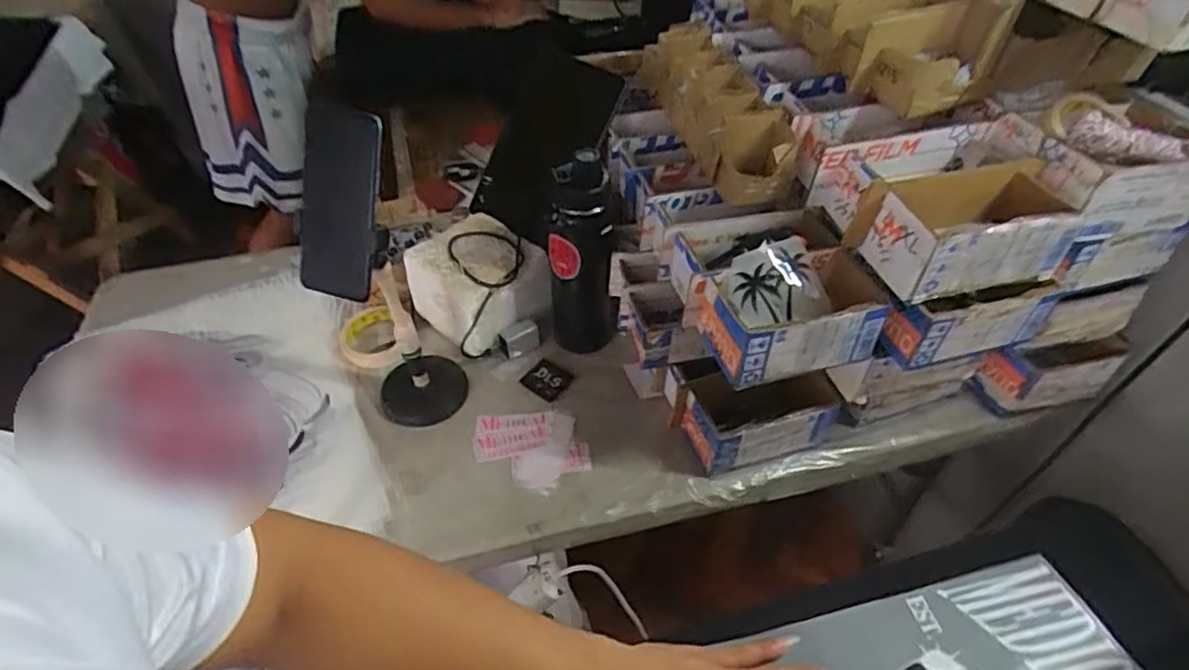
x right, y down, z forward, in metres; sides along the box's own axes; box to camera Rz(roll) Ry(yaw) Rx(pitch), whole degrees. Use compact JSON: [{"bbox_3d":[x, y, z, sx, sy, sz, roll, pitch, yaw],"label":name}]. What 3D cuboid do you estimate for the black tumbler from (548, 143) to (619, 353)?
[{"bbox_3d":[-0.013,-0.087,0.807,0.083,0.258,0.068,-1,45,-2],"label":"black tumbler"}]

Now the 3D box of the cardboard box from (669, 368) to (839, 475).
[{"bbox_3d":[0.188,0.091,0.753,0.171,0.091,0.086,-13,46,-14],"label":"cardboard box"}]

